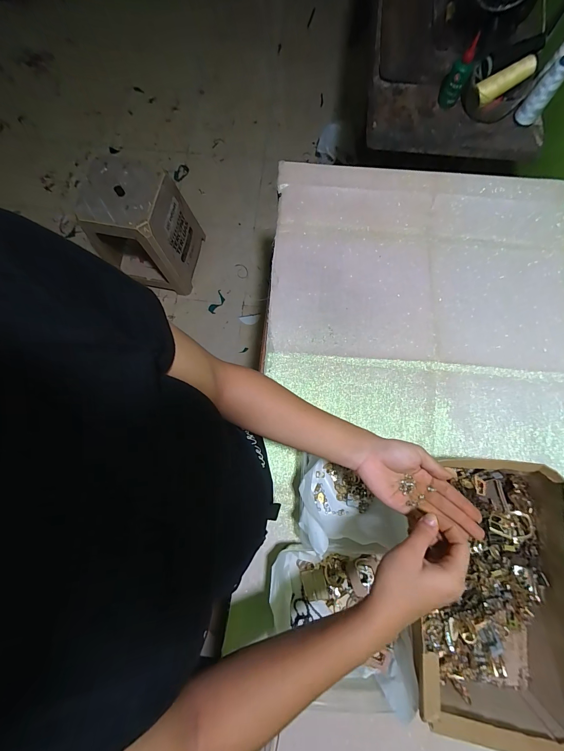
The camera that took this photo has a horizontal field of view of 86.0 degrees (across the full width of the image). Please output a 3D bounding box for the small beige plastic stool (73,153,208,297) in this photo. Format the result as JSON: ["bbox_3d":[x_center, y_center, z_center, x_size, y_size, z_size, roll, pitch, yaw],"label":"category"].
[{"bbox_3d":[-0.537,-0.582,1.243,0.298,0.420,0.348,10,79,3],"label":"small beige plastic stool"}]

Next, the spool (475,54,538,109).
[{"bbox_3d":[0.470,-0.622,0.635,0.117,0.035,0.039,-25,79,12],"label":"spool"}]

